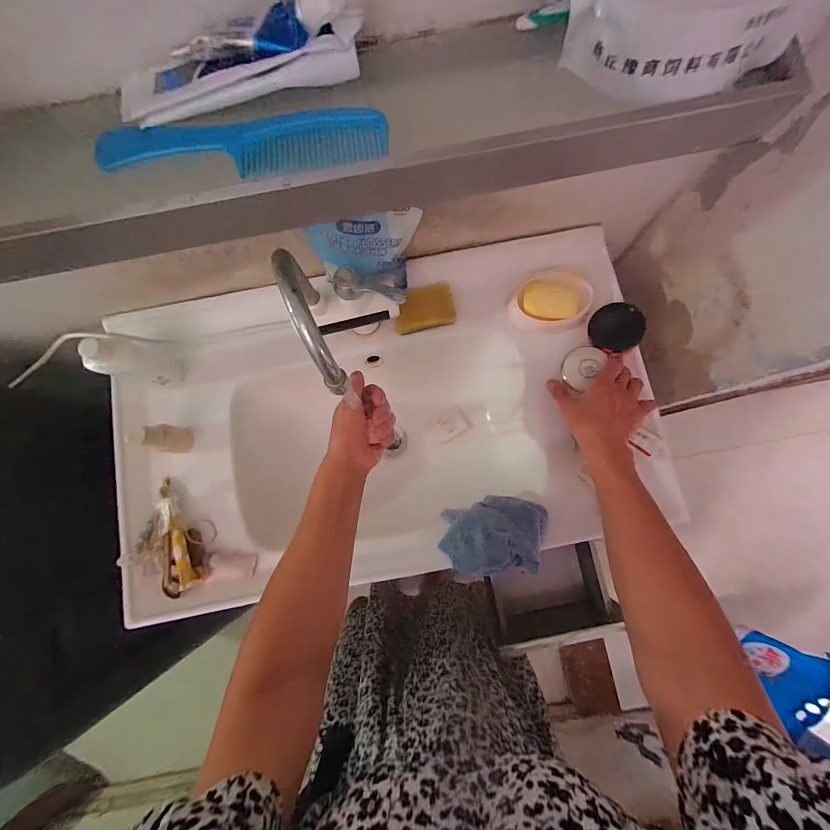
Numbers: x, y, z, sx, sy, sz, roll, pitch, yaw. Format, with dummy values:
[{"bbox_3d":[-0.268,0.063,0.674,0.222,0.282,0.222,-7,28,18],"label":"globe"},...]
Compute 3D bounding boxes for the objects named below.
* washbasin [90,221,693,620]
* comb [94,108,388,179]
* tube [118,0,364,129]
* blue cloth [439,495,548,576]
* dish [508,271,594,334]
[{"bbox_3d":[-0.050,-0.002,0.609,0.795,0.200,0.484,-11,82,0],"label":"washbasin"},{"bbox_3d":[-0.123,-0.196,0.261,0.204,0.011,0.053,-9,82,1],"label":"comb"},{"bbox_3d":[-0.123,-0.246,0.239,0.178,0.049,0.042,-10,82,0],"label":"tube"},{"bbox_3d":[0.112,0.170,0.496,0.150,0.050,0.106,-5,82,1],"label":"blue cloth"},{"bbox_3d":[0.207,-0.170,0.544,0.118,0.028,0.082,-3,82,1],"label":"dish"}]

